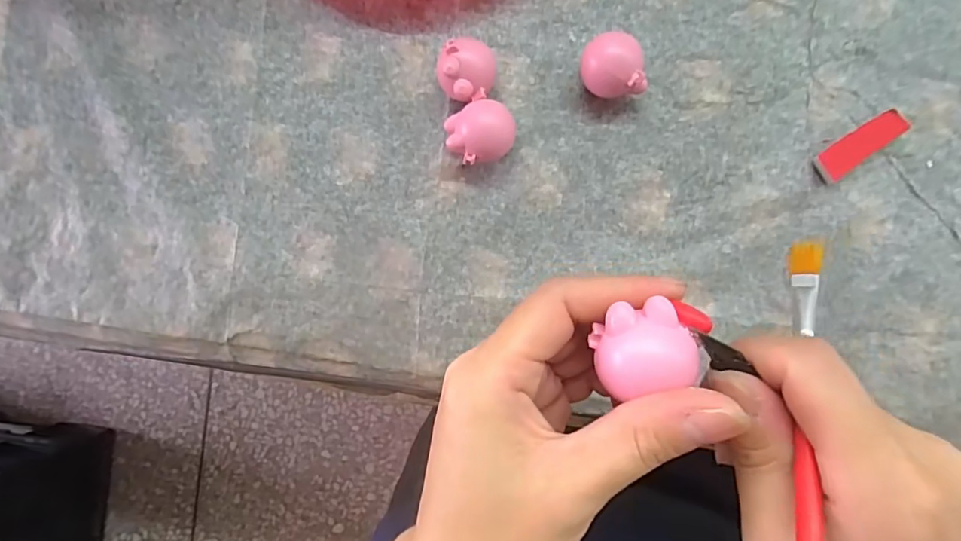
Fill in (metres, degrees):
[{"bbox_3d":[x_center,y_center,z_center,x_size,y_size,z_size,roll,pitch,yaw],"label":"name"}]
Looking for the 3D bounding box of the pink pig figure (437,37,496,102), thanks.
[{"bbox_3d":[-0.006,-0.096,0.256,0.028,0.032,0.024,-28,84,4],"label":"pink pig figure"}]

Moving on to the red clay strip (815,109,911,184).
[{"bbox_3d":[0.179,-0.059,0.246,0.044,0.006,0.015,-36,83,4],"label":"red clay strip"}]

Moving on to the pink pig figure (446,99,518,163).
[{"bbox_3d":[0.002,-0.066,0.258,0.032,0.024,0.028,-31,84,4],"label":"pink pig figure"}]

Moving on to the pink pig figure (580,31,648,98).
[{"bbox_3d":[0.063,-0.096,0.252,0.028,0.025,0.028,-3,86,6],"label":"pink pig figure"}]

